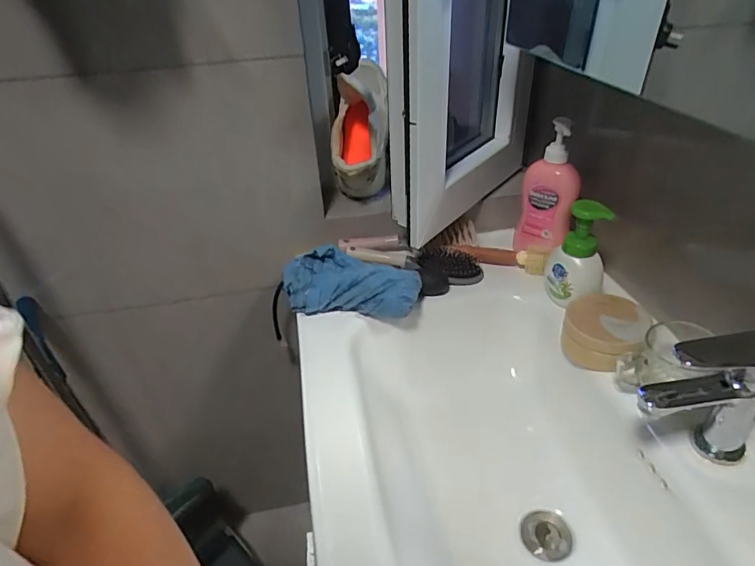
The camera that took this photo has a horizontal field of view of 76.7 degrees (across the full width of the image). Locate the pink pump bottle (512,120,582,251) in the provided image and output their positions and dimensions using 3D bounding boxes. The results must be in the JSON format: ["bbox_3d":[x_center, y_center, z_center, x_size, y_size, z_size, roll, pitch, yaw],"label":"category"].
[{"bbox_3d":[0.271,-0.143,0.757,0.086,0.204,0.052,10,38,19],"label":"pink pump bottle"}]

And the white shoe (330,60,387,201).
[{"bbox_3d":[-0.032,-0.237,0.801,0.084,0.208,0.120,-2,36,2],"label":"white shoe"}]

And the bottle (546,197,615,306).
[{"bbox_3d":[0.286,-0.040,0.682,0.077,0.152,0.058,9,38,17],"label":"bottle"}]

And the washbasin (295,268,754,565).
[{"bbox_3d":[0.173,0.316,0.472,0.445,0.154,0.853,-12,36,-12],"label":"washbasin"}]

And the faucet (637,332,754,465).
[{"bbox_3d":[0.321,0.127,0.477,0.129,0.159,0.050,-11,36,-10],"label":"faucet"}]

